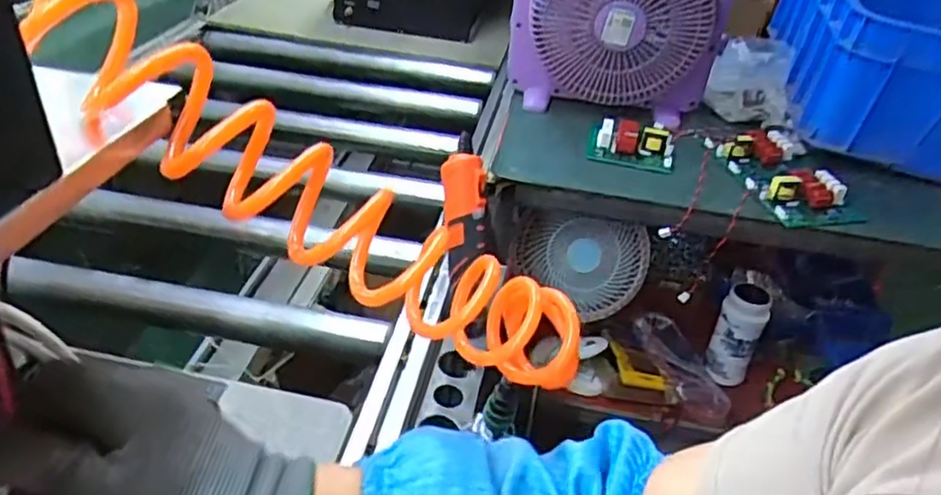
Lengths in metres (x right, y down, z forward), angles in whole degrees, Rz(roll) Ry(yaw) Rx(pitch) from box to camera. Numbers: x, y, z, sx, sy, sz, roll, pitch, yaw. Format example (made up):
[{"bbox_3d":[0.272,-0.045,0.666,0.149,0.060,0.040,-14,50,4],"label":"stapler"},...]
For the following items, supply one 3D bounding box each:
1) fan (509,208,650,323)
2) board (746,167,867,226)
[{"bbox_3d":[0.168,0.017,1.015,0.207,0.196,0.061,5,36,0],"label":"fan"},{"bbox_3d":[0.434,-0.066,0.882,0.134,0.037,0.080,1,36,-6],"label":"board"}]

